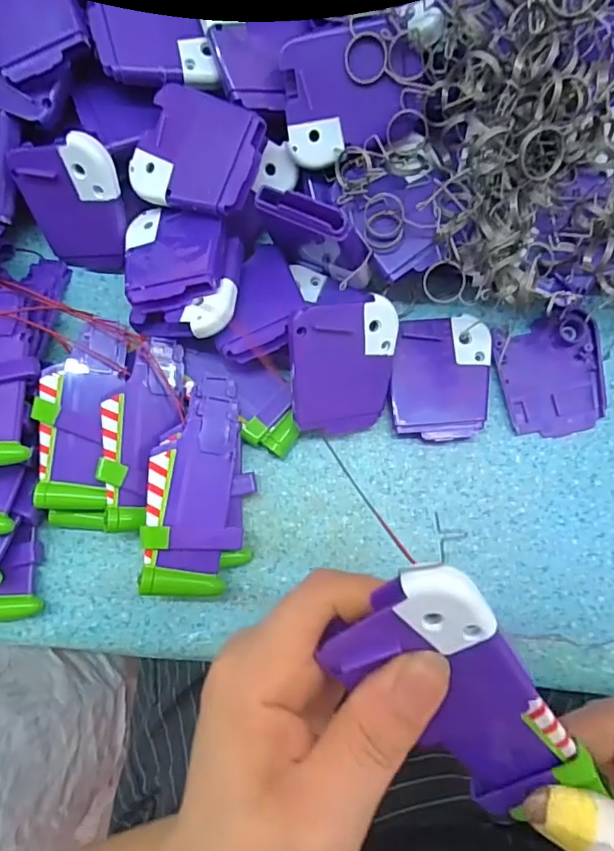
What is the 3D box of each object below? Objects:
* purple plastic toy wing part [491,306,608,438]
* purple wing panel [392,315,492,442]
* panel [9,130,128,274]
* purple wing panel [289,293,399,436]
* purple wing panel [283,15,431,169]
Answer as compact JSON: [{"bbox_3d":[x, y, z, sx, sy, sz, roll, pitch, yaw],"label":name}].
[{"bbox_3d":[0.123,-0.025,0.265,0.052,0.008,0.059,-13,80,-1],"label":"purple plastic toy wing part"},{"bbox_3d":[0.066,-0.023,0.265,0.047,0.011,0.062,7,81,2],"label":"purple wing panel"},{"bbox_3d":[-0.113,-0.106,0.262,0.049,0.062,0.008,0,44,15],"label":"panel"},{"bbox_3d":[0.018,-0.026,0.249,0.052,0.004,0.061,-9,111,-17],"label":"purple wing panel"},{"bbox_3d":[0.018,-0.148,0.236,0.060,0.009,0.049,-8,114,15],"label":"purple wing panel"}]

